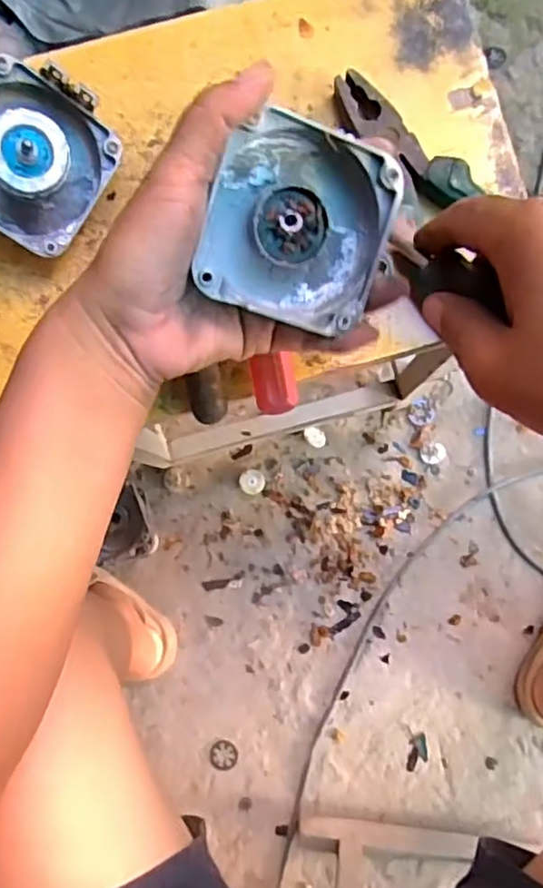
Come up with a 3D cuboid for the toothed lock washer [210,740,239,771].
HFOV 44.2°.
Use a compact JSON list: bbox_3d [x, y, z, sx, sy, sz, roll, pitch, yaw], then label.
[{"bbox_3d":[-0.055,0.362,0.777,0.032,0.004,0.033,4,81,4],"label":"toothed lock washer"}]

